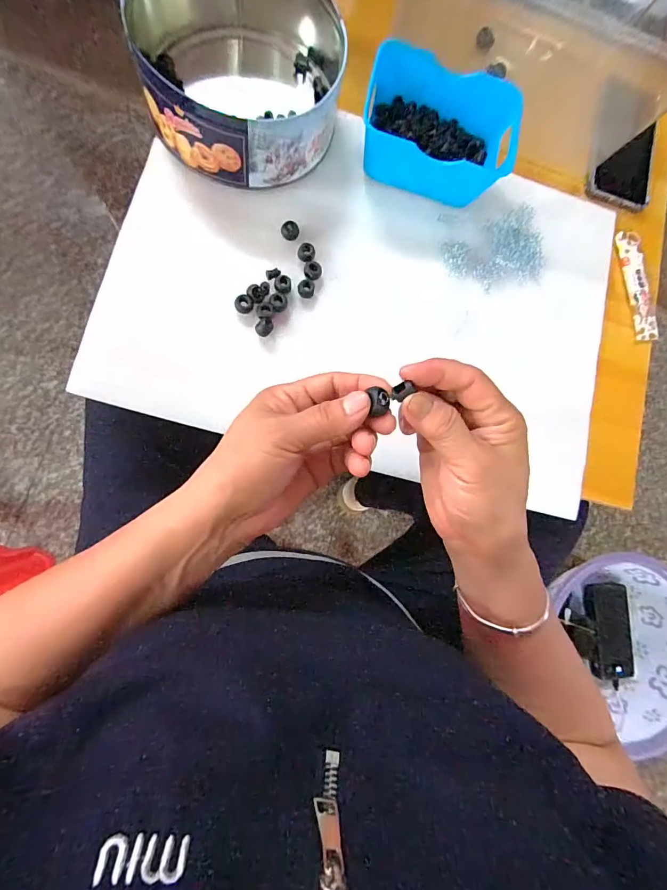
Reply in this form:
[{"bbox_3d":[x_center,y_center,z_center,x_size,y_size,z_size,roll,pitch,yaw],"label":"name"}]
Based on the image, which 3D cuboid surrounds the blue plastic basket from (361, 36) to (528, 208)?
[{"bbox_3d":[0.105,-0.313,0.410,0.151,0.051,0.122,12,81,-8],"label":"blue plastic basket"}]

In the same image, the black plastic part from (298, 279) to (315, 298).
[{"bbox_3d":[-0.027,-0.157,0.405,0.016,0.008,0.016,3,82,-9],"label":"black plastic part"}]

